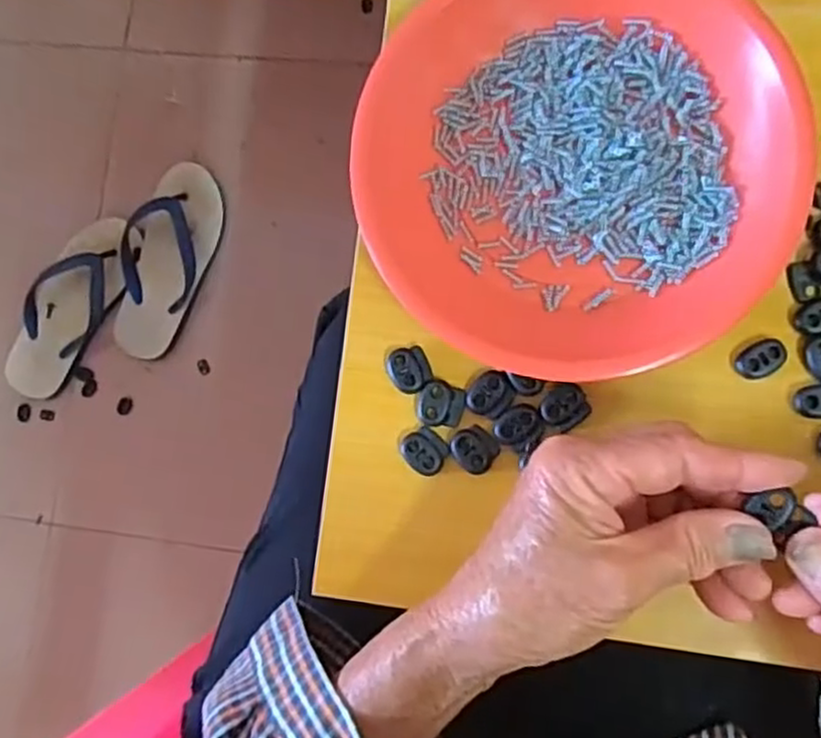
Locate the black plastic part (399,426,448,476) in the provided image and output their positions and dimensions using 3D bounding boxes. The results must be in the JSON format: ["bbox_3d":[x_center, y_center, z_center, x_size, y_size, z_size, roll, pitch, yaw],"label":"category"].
[{"bbox_3d":[0.007,0.038,0.344,0.019,0.005,0.022,-39,82,2],"label":"black plastic part"}]

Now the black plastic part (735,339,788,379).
[{"bbox_3d":[0.157,-0.005,0.328,0.023,0.004,0.015,-33,82,3],"label":"black plastic part"}]

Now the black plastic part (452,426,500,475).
[{"bbox_3d":[0.029,0.037,0.339,0.021,0.004,0.019,43,91,8],"label":"black plastic part"}]

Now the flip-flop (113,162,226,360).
[{"bbox_3d":[-0.297,-0.132,0.874,0.104,0.051,0.238,23,88,8],"label":"flip-flop"}]

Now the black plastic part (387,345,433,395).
[{"bbox_3d":[0.000,0.000,0.347,0.019,0.005,0.022,-28,83,4],"label":"black plastic part"}]

